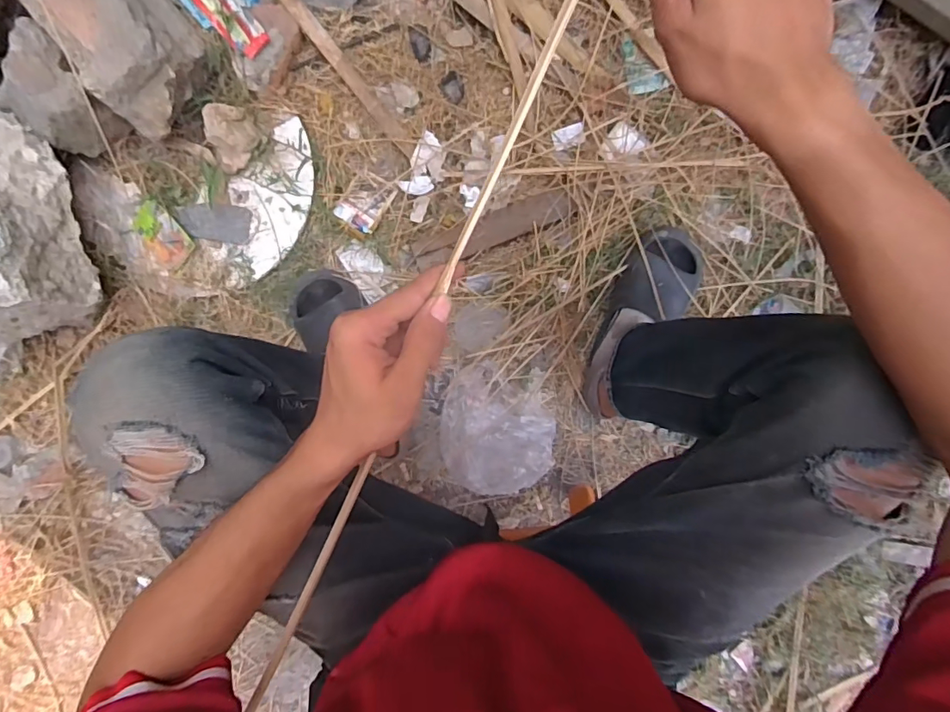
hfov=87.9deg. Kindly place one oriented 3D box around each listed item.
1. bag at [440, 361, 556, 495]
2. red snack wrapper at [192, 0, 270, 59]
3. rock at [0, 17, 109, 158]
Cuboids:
[{"bbox_3d":[0.036,0.134,0.836,0.223,0.065,0.200,42,92,-3],"label":"bag"},{"bbox_3d":[-0.390,-0.536,0.741,0.055,0.020,0.196,-39,94,1],"label":"red snack wrapper"},{"bbox_3d":[-0.591,-0.368,0.688,0.104,0.077,0.149,-33,94,1],"label":"rock"}]

